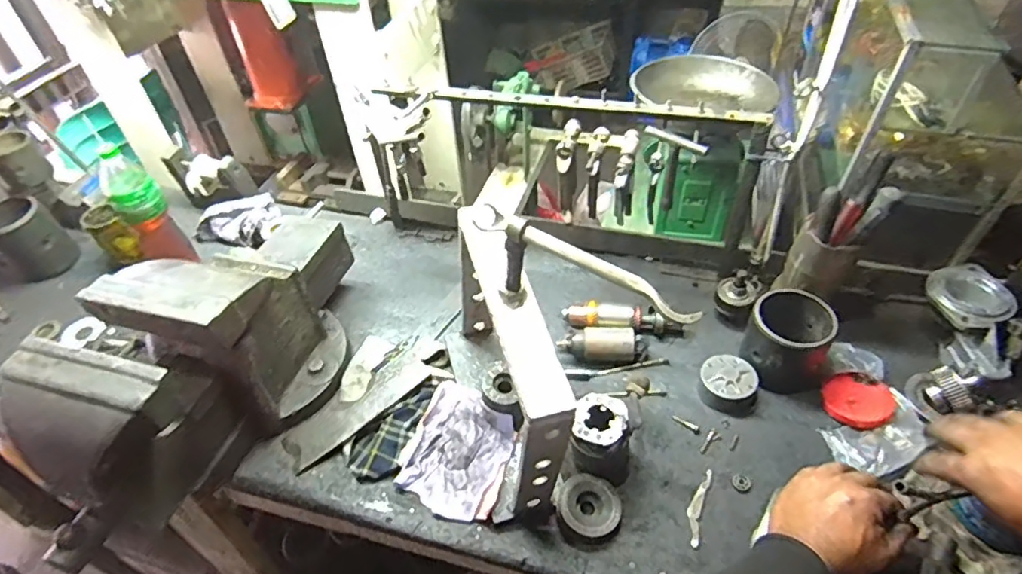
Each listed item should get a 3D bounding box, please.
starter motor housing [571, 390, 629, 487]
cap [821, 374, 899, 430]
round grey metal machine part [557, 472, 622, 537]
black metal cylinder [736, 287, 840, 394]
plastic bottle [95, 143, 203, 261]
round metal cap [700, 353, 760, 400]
[{"bbox_3d":[0.120,0.206,0.753,0.080,0.123,0.067,11,47,15],"label":"starter motor housing"},{"bbox_3d":[0.497,0.165,0.815,0.089,0.016,0.090,-2,45,2],"label":"cap"},{"bbox_3d":[0.102,0.285,0.739,0.079,0.029,0.078,-2,45,2],"label":"round grey metal machine part"},{"bbox_3d":[0.402,0.081,0.831,0.110,0.106,0.120,20,50,22],"label":"black metal cylinder"},{"bbox_3d":[-0.668,-0.137,1.034,0.086,0.239,0.079,26,53,27],"label":"plastic bottle"},{"bbox_3d":[0.322,0.140,0.843,0.077,0.043,0.074,-2,45,2],"label":"round metal cap"}]

